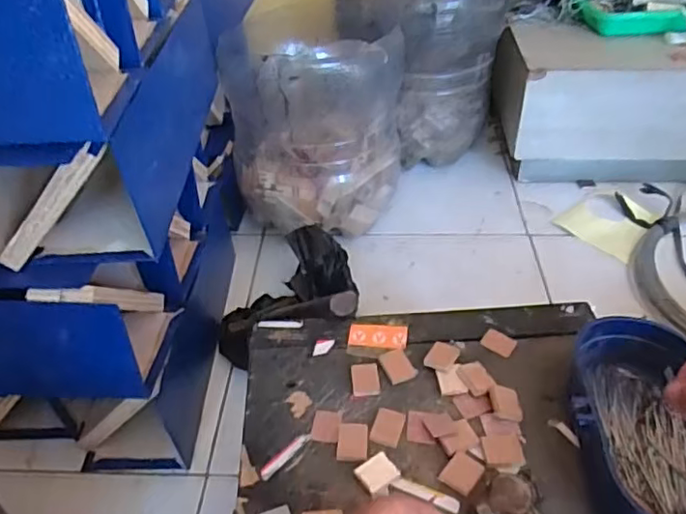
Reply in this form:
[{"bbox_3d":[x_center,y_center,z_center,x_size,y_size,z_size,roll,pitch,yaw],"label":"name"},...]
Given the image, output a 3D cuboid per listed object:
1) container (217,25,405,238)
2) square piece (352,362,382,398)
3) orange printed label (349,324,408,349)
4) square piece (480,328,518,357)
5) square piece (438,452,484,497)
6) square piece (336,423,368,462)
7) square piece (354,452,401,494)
[{"bbox_3d":[-0.038,-0.189,0.832,0.235,0.242,0.202,1,41,4],"label":"container"},{"bbox_3d":[0.016,0.090,0.437,0.020,0.005,0.028,-3,41,-1],"label":"square piece"},{"bbox_3d":[0.027,0.061,0.469,0.045,0.004,0.023,3,41,6],"label":"orange printed label"},{"bbox_3d":[0.121,0.066,0.463,0.024,0.004,0.020,24,48,28],"label":"square piece"},{"bbox_3d":[0.075,0.137,0.378,0.020,0.004,0.024,31,51,32],"label":"square piece"},{"bbox_3d":[0.007,0.124,0.401,0.020,0.006,0.027,1,41,4],"label":"square piece"},{"bbox_3d":[0.022,0.138,0.381,0.025,0.005,0.020,-27,47,-26],"label":"square piece"}]

